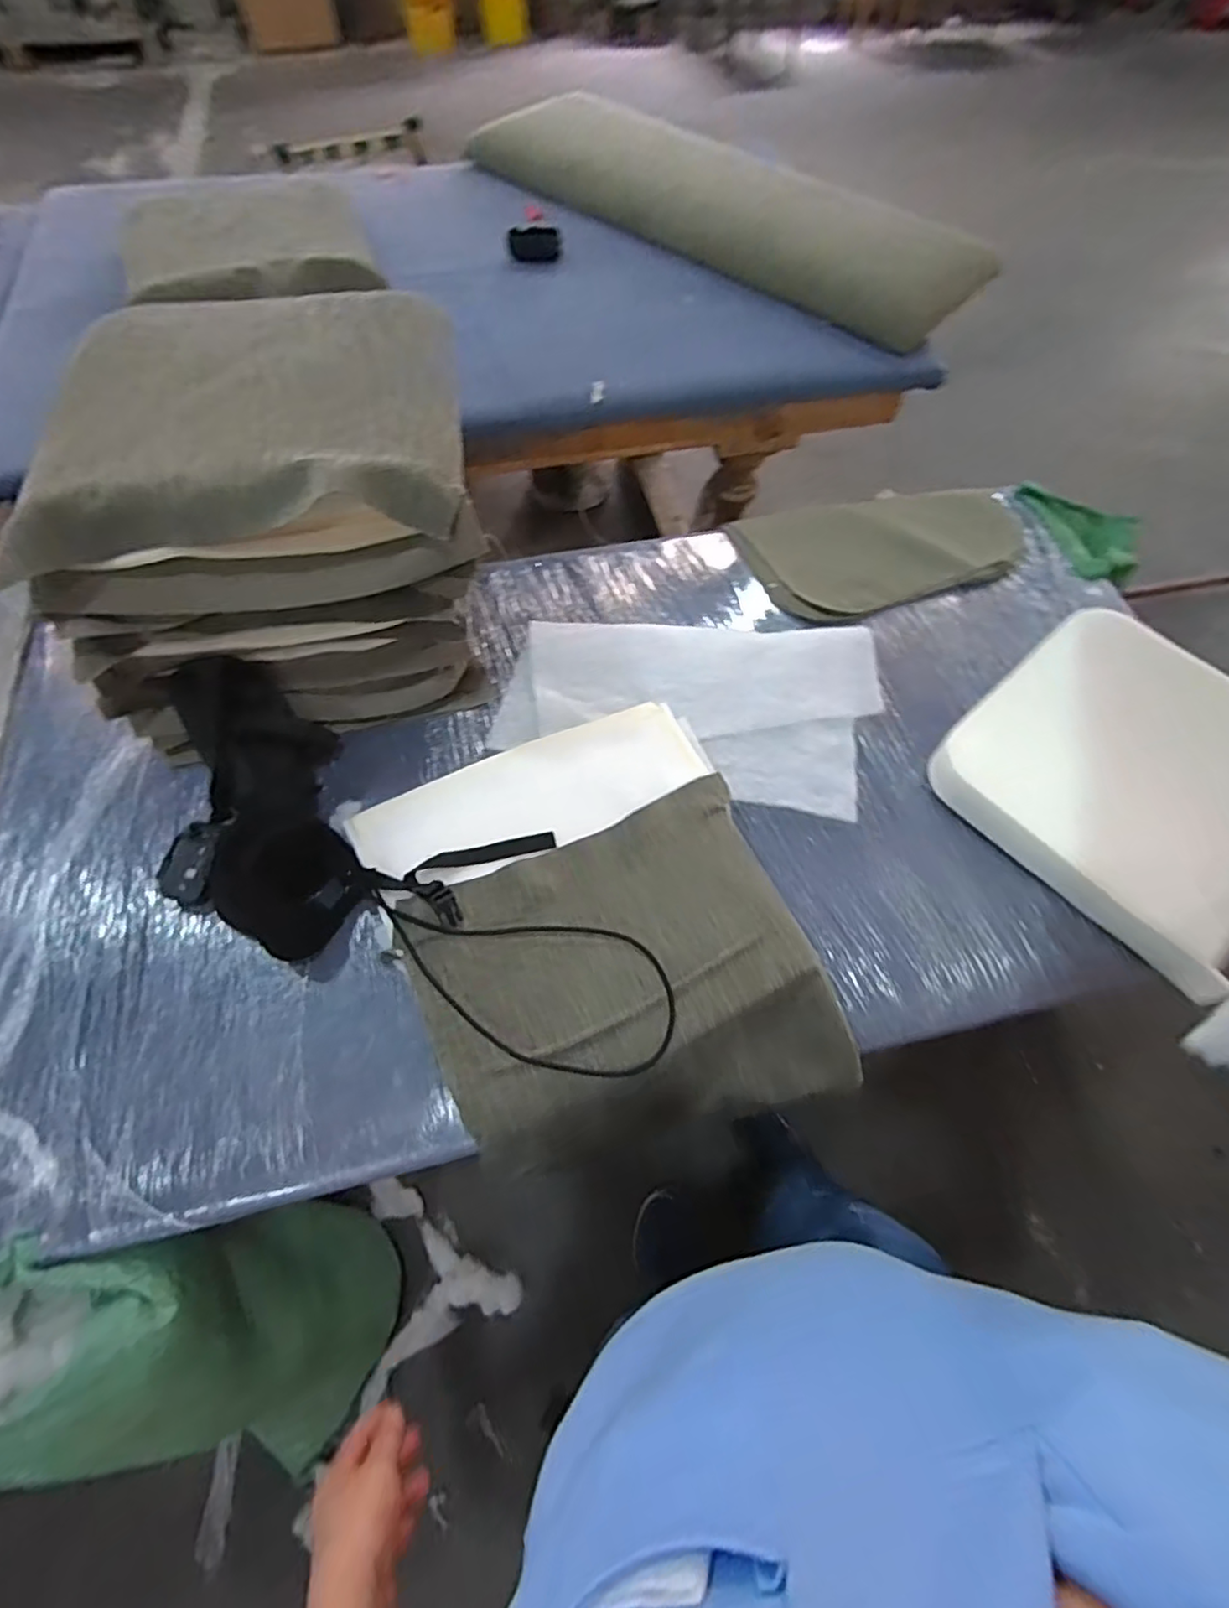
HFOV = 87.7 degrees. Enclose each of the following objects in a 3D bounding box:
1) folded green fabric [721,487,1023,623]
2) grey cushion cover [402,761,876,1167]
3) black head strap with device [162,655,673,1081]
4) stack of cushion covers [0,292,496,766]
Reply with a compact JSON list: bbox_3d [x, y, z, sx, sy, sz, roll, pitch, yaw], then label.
[{"bbox_3d":[0.502,-0.471,1.135,0.487,0.036,0.248,-15,65,-9],"label":"folded green fabric"},{"bbox_3d":[0.023,0.215,0.751,0.443,0.076,0.387,-23,66,-13],"label":"grey cushion cover"},{"bbox_3d":[-0.245,0.072,0.760,0.695,0.171,0.287,23,65,9],"label":"black head strap with device"},{"bbox_3d":[-0.429,-0.366,0.853,0.500,0.378,0.418,-10,64,-7],"label":"stack of cushion covers"}]

